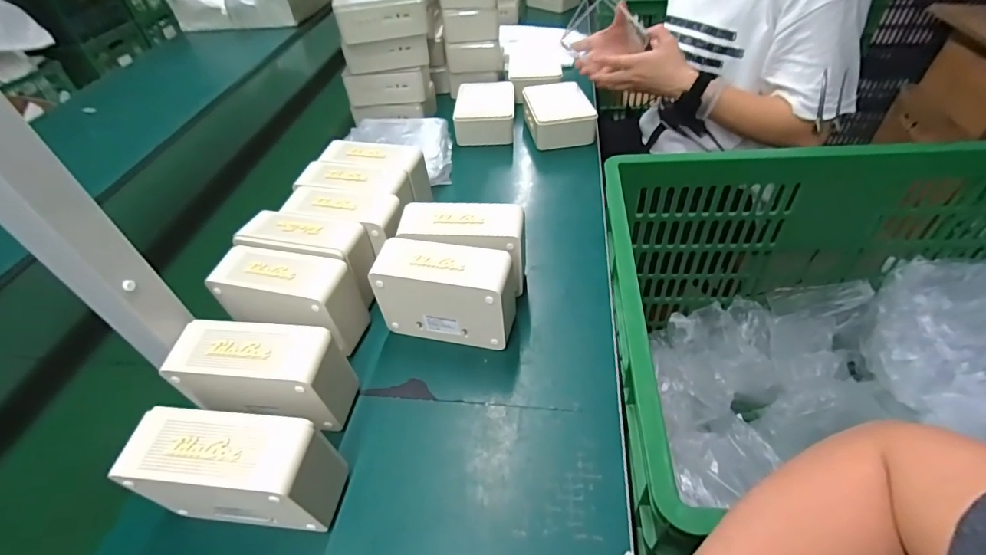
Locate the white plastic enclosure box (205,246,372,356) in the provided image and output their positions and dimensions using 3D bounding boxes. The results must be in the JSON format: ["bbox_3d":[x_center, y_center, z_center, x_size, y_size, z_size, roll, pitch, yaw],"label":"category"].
[{"bbox_3d":[-0.216,0.031,0.490,0.141,0.104,0.068,5,47,10],"label":"white plastic enclosure box"}]

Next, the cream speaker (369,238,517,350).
[{"bbox_3d":[-0.049,0.021,0.491,0.142,0.106,0.063,7,47,11],"label":"cream speaker"}]

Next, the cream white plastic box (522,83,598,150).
[{"bbox_3d":[0.117,-0.295,0.812,0.110,0.053,0.134,-7,45,-1],"label":"cream white plastic box"}]

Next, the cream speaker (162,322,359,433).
[{"bbox_3d":[-0.205,0.100,0.425,0.151,0.105,0.068,2,46,7],"label":"cream speaker"}]

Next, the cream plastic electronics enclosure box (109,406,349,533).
[{"bbox_3d":[-0.198,0.160,0.366,0.146,0.105,0.059,2,46,7],"label":"cream plastic electronics enclosure box"}]

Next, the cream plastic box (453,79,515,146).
[{"bbox_3d":[-0.013,-0.303,0.828,0.103,0.047,0.139,-2,51,3],"label":"cream plastic box"}]

